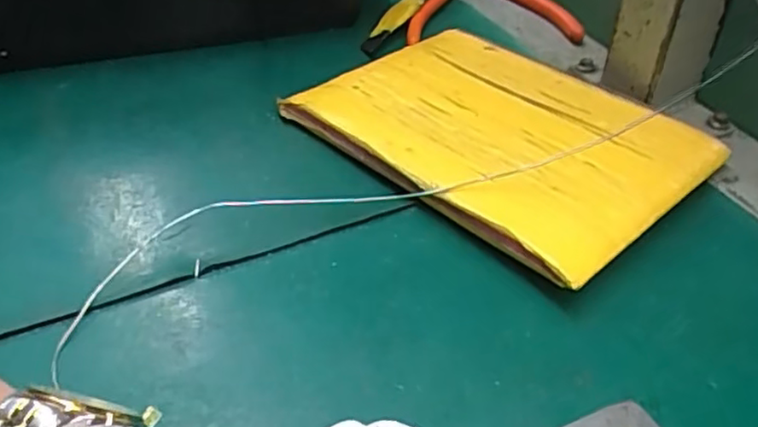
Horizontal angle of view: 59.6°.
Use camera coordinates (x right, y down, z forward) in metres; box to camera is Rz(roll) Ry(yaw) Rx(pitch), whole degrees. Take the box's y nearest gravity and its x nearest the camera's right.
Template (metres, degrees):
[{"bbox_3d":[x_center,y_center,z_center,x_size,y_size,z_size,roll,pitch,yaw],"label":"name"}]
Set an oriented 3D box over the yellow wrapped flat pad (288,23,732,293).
[{"bbox_3d":[0.059,-0.044,0.345,0.188,0.023,0.133,34,52,31],"label":"yellow wrapped flat pad"}]

